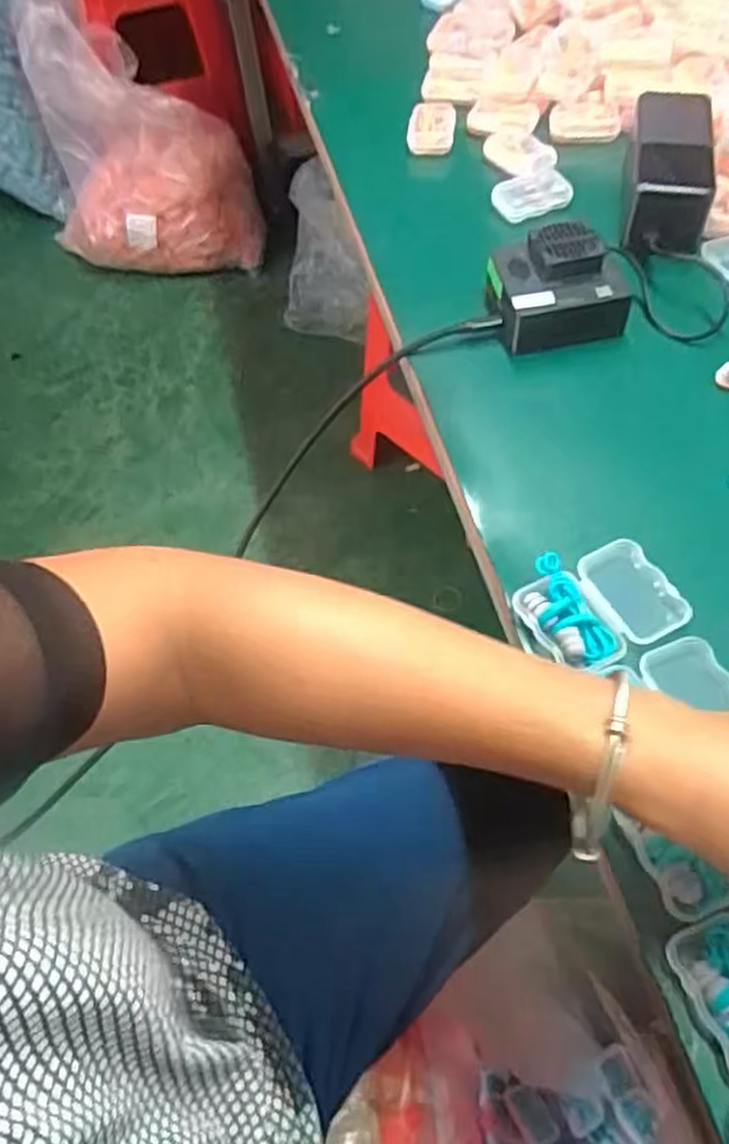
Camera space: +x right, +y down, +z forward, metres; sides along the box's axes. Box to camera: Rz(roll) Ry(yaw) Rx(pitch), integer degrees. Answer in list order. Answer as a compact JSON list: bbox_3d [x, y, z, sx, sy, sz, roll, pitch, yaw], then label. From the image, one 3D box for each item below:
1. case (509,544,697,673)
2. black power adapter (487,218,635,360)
[{"bbox_3d":[0.119,0.018,0.396,0.077,0.029,0.058,-24,59,-11],"label":"case"},{"bbox_3d":[0.124,-0.188,0.503,0.078,0.049,0.065,-9,57,-2],"label":"black power adapter"}]

